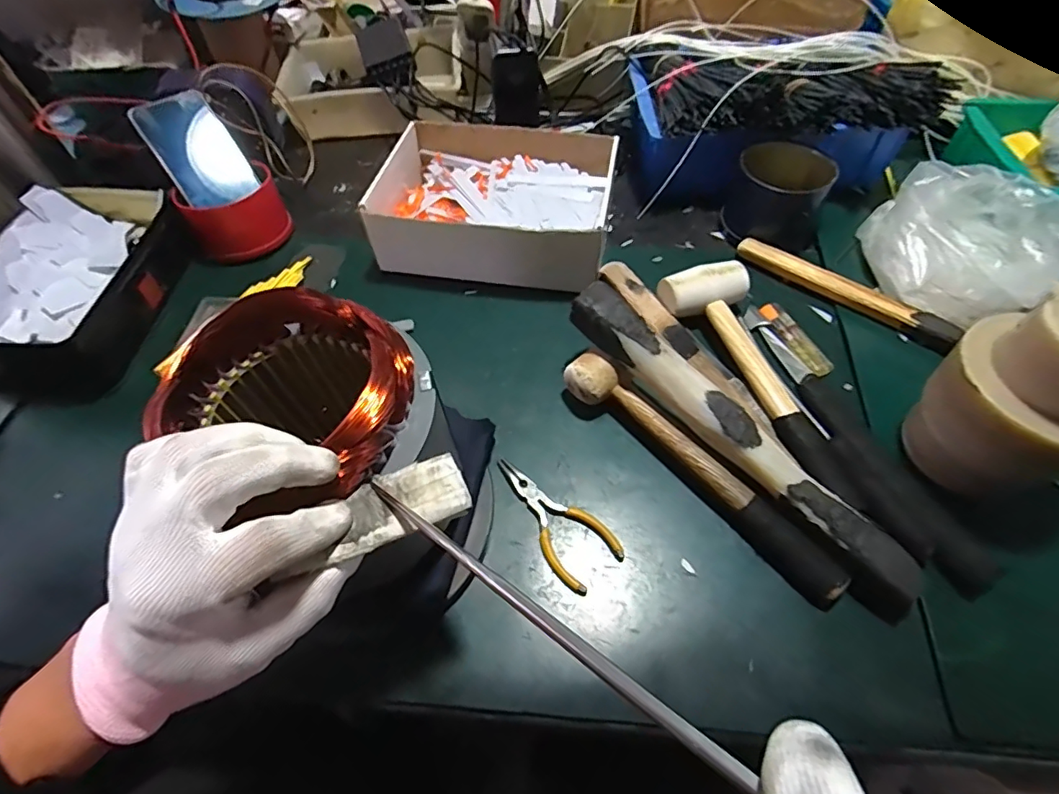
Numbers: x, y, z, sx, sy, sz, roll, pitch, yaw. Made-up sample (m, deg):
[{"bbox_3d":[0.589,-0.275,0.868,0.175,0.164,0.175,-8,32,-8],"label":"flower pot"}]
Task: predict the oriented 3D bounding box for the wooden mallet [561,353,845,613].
[{"bbox_3d":[0.128,0.055,0.417,0.040,0.041,0.255,-39,64,-21],"label":"wooden mallet"}]

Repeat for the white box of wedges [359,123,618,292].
[{"bbox_3d":[-0.043,-0.213,0.581,0.254,0.082,0.207,6,58,6],"label":"white box of wedges"}]

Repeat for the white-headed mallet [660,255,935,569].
[{"bbox_3d":[0.223,-0.005,0.453,0.082,0.040,0.308,-22,59,-11],"label":"white-headed mallet"}]

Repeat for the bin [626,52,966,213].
[{"bbox_3d":[0.269,-0.330,0.612,0.291,0.131,0.218,-1,57,1],"label":"bin"}]

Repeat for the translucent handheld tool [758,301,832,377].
[{"bbox_3d":[0.251,-0.055,0.502,0.021,0.011,0.087,-22,59,-11],"label":"translucent handheld tool"}]

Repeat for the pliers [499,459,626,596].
[{"bbox_3d":[0.016,0.093,0.413,0.050,0.012,0.118,-36,63,-19],"label":"pliers"}]

